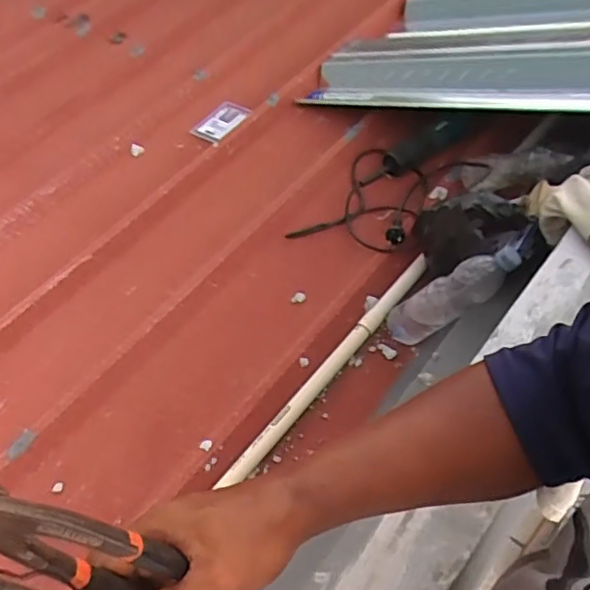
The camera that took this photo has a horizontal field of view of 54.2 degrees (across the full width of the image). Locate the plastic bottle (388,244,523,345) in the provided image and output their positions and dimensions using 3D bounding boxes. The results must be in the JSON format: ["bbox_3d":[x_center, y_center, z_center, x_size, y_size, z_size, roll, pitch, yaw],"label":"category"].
[{"bbox_3d":[0.231,-0.002,0.871,0.056,0.255,0.063,28,46,-23],"label":"plastic bottle"}]

